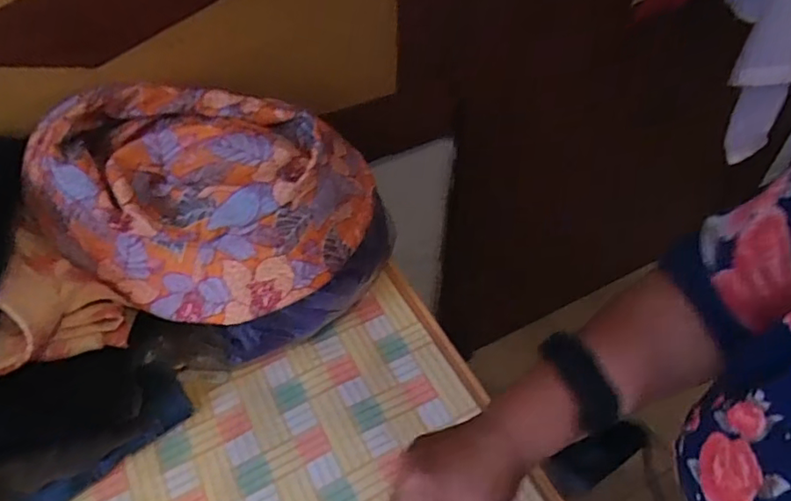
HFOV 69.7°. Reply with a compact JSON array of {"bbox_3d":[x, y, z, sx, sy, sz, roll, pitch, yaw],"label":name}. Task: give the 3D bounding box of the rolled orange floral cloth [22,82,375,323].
[{"bbox_3d":[-0.166,-0.062,0.485,0.269,0.102,0.201,20,50,17],"label":"rolled orange floral cloth"}]

